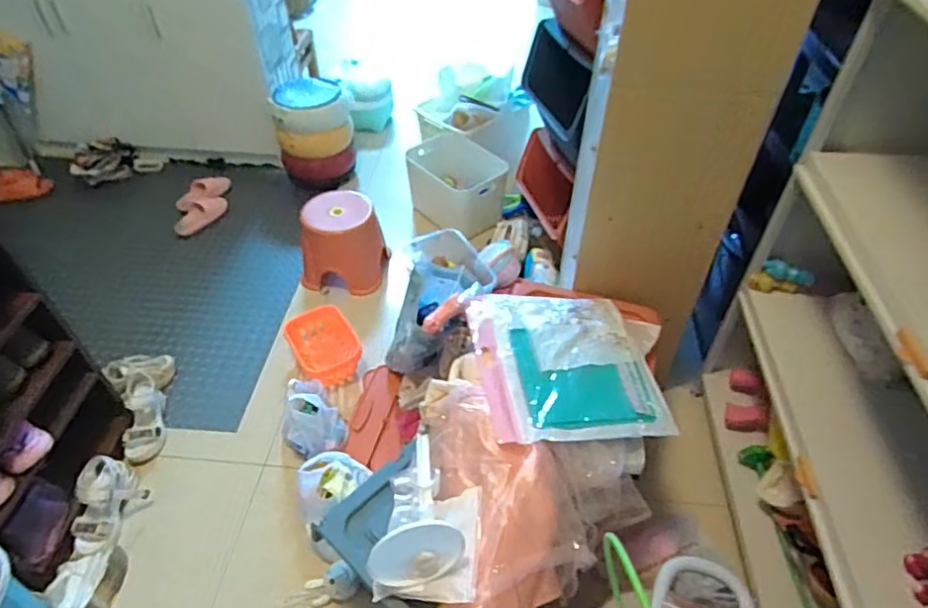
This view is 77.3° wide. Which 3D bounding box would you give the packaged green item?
[{"bbox_3d":[0.201,0.099,1.199,0.349,0.055,0.423,-6,46,-6],"label":"packaged green item"}]

